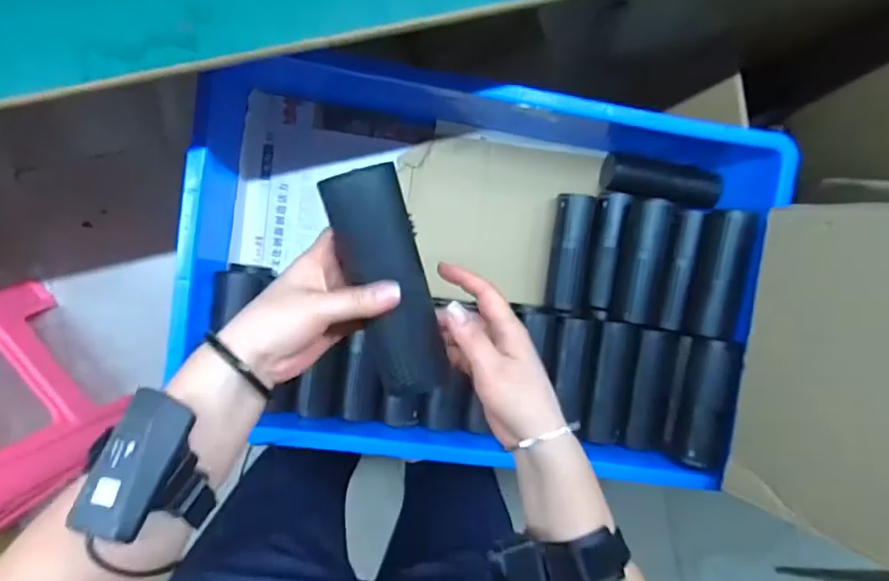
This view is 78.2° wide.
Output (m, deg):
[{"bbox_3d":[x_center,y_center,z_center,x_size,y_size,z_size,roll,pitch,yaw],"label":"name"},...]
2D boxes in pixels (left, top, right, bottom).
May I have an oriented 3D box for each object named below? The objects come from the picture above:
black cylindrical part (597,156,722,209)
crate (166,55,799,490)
[{"bbox_3d":[0.308,-0.156,0.783,0.165,0.057,0.058,11,94,-7],"label":"black cylindrical part"},{"bbox_3d":[0.047,-0.022,0.735,0.667,0.192,0.454,10,94,-7],"label":"crate"}]

